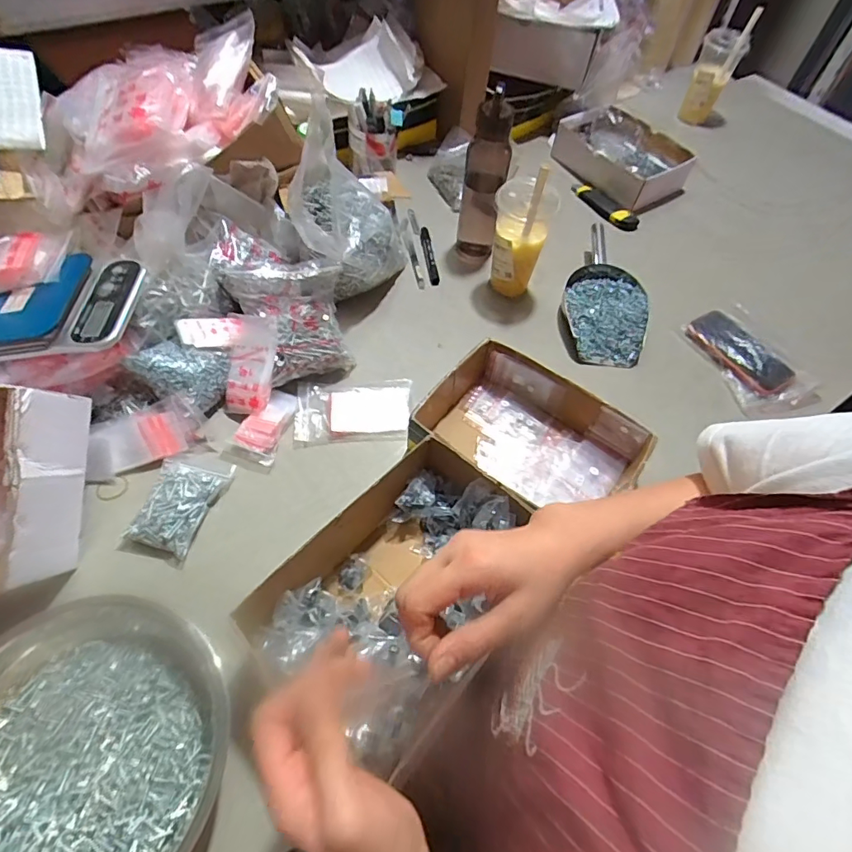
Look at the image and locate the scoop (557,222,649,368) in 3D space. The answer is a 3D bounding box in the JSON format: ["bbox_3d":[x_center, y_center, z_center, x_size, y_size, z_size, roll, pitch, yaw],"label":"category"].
[{"bbox_3d":[0.284,-0.211,0.779,0.124,0.058,0.237,7,58,1],"label":"scoop"}]

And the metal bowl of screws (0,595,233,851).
[{"bbox_3d":[-0.299,0.291,0.411,0.242,0.082,0.238,1,58,-2],"label":"metal bowl of screws"}]

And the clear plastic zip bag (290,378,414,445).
[{"bbox_3d":[-0.098,-0.023,0.654,0.150,0.014,0.100,0,58,-3],"label":"clear plastic zip bag"}]

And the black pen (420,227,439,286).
[{"bbox_3d":[0.005,-0.296,0.834,0.018,0.015,0.157,-4,58,-6],"label":"black pen"}]

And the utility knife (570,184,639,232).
[{"bbox_3d":[0.348,-0.435,0.948,0.038,0.029,0.159,-32,65,-21],"label":"utility knife"}]

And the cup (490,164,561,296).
[{"bbox_3d":[0.143,-0.296,0.730,0.083,0.218,0.082,1,58,-2],"label":"cup"}]

